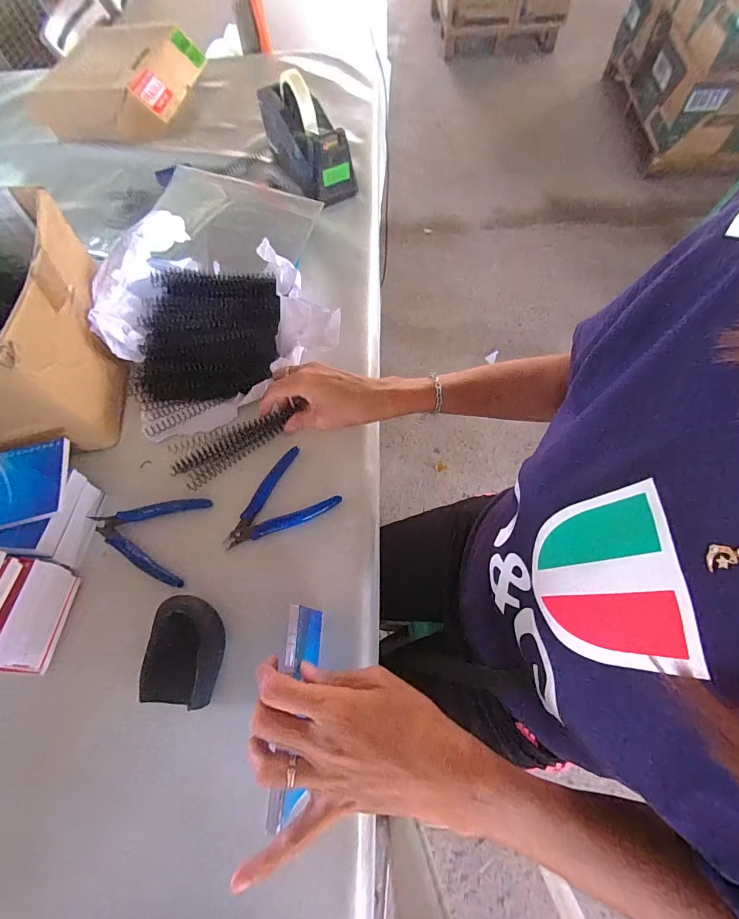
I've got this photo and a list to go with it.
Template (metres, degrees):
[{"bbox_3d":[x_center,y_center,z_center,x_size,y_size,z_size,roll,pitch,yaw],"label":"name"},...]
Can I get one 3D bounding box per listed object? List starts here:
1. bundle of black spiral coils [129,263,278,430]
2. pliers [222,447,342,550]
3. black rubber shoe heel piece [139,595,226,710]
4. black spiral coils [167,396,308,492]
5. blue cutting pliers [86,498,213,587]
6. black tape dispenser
[{"bbox_3d":[-0.198,-0.147,0.487,0.173,0.046,0.222,-4,65,2],"label":"bundle of black spiral coils"},{"bbox_3d":[-0.103,0.041,0.418,0.119,0.008,0.081,-27,66,-9],"label":"pliers"},{"bbox_3d":[-0.162,0.170,0.348,0.063,0.028,0.084,4,65,6],"label":"black rubber shoe heel piece"},{"bbox_3d":[-0.146,-0.024,0.432,0.154,0.027,0.047,-30,67,-10],"label":"black spiral coils"},{"bbox_3d":[-0.231,0.070,0.405,0.114,0.013,0.088,14,67,10],"label":"blue cutting pliers"},{"bbox_3d":[-0.103,-0.519,0.618,0.078,0.108,0.193,-29,67,-10],"label":"black tape dispenser"}]

